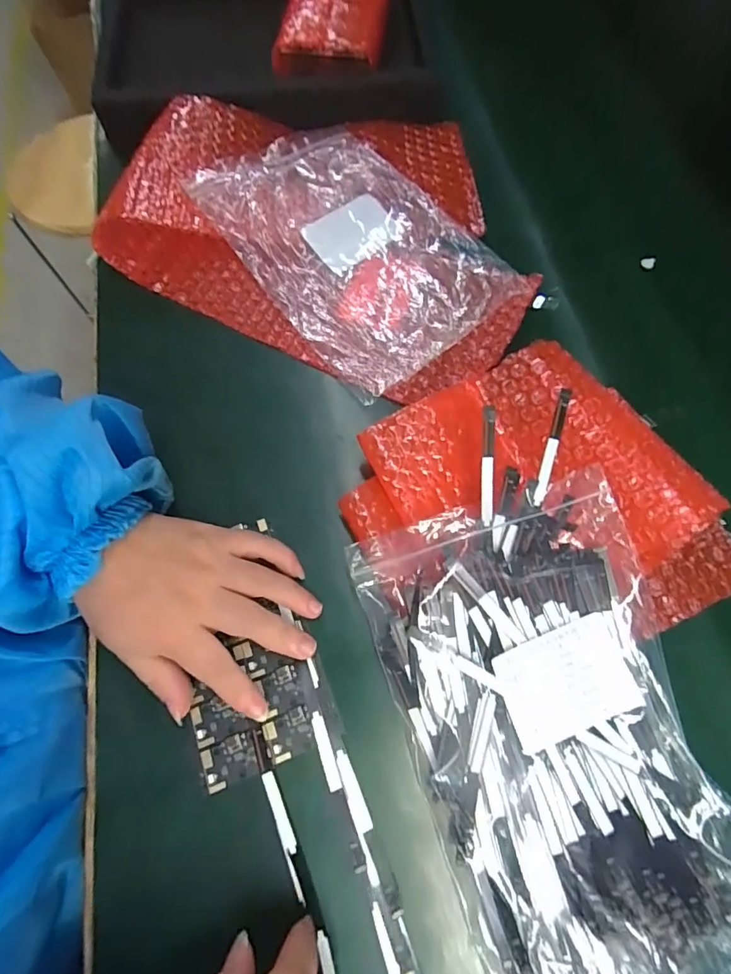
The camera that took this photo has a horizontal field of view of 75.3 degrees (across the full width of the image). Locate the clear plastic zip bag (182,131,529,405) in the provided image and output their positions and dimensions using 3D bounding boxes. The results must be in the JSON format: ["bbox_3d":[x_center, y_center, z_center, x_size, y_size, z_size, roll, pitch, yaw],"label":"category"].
[{"bbox_3d":[-0.013,-0.192,0.369,0.152,0.019,0.240,-36,72,-11],"label":"clear plastic zip bag"}]

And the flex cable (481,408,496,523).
[{"bbox_3d":[0.068,-0.011,0.260,0.007,0.004,0.063,-1,95,1],"label":"flex cable"}]

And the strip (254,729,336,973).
[{"bbox_3d":[-0.025,0.209,0.223,0.007,0.012,0.177,-23,66,-7],"label":"strip"}]

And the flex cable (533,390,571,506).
[{"bbox_3d":[0.105,-0.022,0.266,0.006,0.004,0.066,14,90,7],"label":"flex cable"}]

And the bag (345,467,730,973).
[{"bbox_3d":[0.096,0.118,0.236,0.155,0.035,0.230,-15,70,-4],"label":"bag"}]

